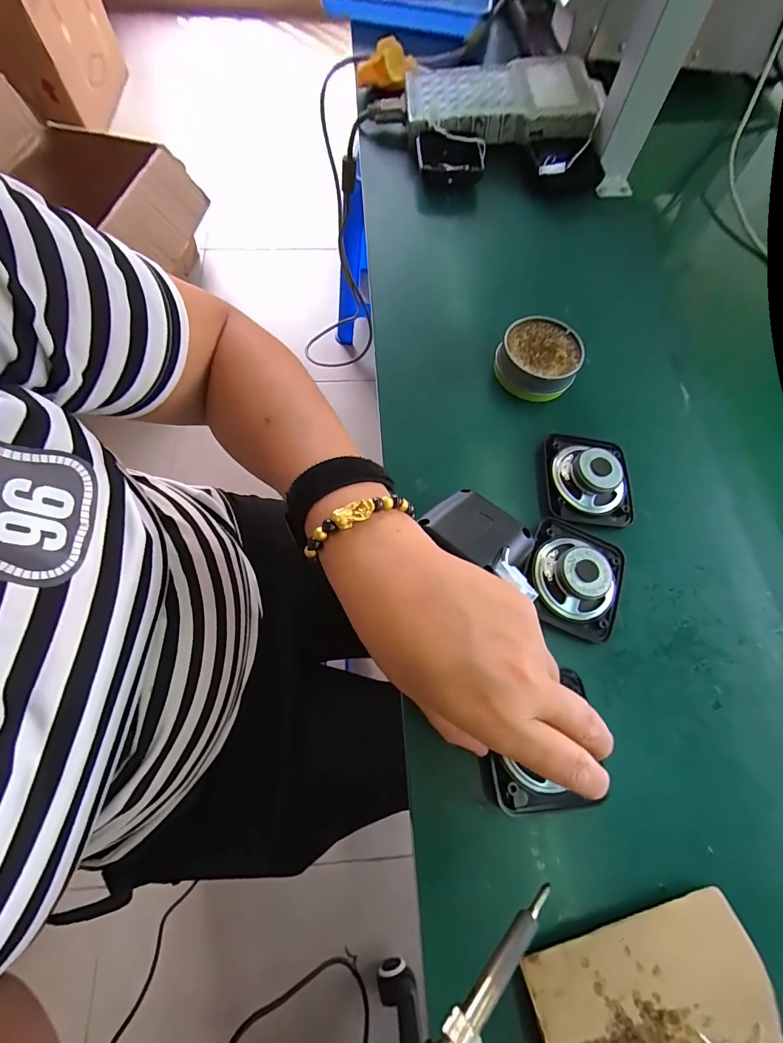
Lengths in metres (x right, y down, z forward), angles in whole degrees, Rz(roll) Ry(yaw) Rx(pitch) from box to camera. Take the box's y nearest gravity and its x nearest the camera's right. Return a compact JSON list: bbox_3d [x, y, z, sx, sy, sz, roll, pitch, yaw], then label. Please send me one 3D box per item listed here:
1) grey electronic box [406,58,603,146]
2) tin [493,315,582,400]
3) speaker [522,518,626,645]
[{"bbox_3d":[0.118,-0.460,0.459,0.205,0.041,0.097,-6,67,-5],"label":"grey electronic box"},{"bbox_3d":[0.121,-0.135,0.344,0.062,0.028,0.062,1,67,-2],"label":"tin"},{"bbox_3d":[0.123,0.036,0.278,0.064,0.026,0.073,20,67,6],"label":"speaker"}]

